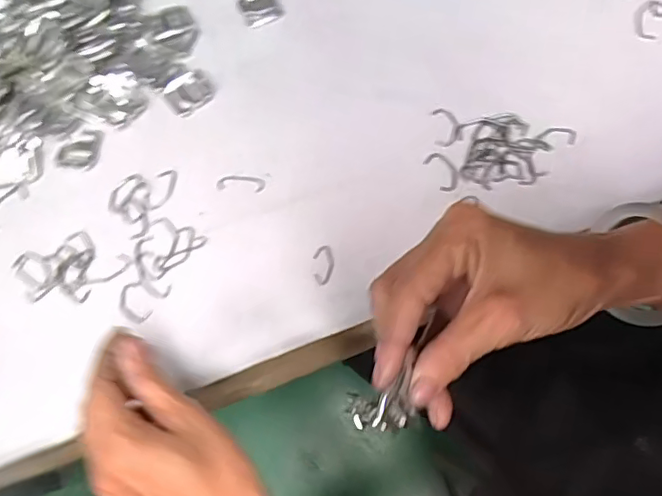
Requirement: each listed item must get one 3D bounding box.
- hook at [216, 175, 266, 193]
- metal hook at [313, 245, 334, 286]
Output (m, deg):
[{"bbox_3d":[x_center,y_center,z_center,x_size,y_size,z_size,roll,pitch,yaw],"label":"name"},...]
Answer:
[{"bbox_3d":[-0.068,-0.049,0.430,0.037,0.004,0.013,4,75,3],"label":"hook"},{"bbox_3d":[-0.005,0.012,0.408,0.014,0.004,0.029,-4,75,1],"label":"metal hook"}]

